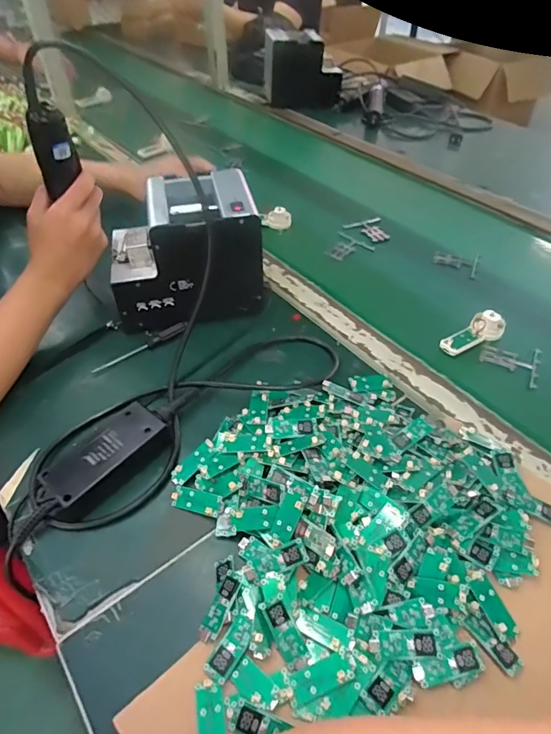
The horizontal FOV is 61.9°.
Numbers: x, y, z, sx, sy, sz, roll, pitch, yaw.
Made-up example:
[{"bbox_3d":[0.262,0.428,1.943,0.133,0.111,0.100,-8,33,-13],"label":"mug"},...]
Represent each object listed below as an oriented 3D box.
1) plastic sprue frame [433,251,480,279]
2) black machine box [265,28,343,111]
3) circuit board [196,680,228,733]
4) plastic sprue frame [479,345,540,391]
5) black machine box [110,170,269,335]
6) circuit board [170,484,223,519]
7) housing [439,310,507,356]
[{"bbox_3d":[0.279,-0.162,0.713,0.066,0.009,0.056,17,50,16],"label":"plastic sprue frame"},{"bbox_3d":[0.067,-0.720,1.120,0.190,0.144,0.068,3,47,3],"label":"black machine box"},{"bbox_3d":[-0.044,0.239,0.314,0.019,0.005,0.040,-9,48,-8],"label":"circuit board"},{"bbox_3d":[0.285,-0.007,0.561,0.066,0.009,0.064,17,50,16],"label":"plastic sprue frame"},{"bbox_3d":[-0.115,-0.139,0.578,0.178,0.139,0.132,-15,49,-13],"label":"black machine box"},{"bbox_3d":[-0.073,0.124,0.424,0.049,0.005,0.020,7,61,21],"label":"circuit board"},{"bbox_3d":[0.246,-0.040,0.574,0.086,0.034,0.034,-28,53,-23],"label":"housing"}]

